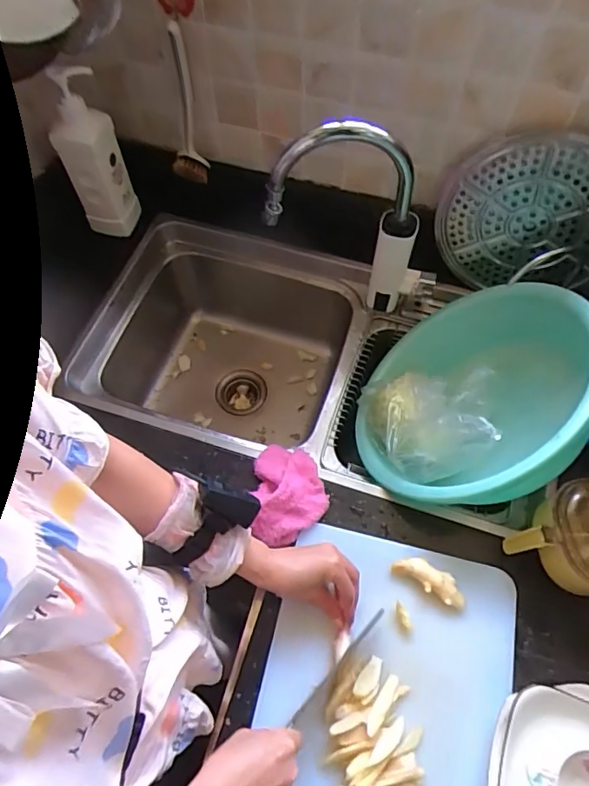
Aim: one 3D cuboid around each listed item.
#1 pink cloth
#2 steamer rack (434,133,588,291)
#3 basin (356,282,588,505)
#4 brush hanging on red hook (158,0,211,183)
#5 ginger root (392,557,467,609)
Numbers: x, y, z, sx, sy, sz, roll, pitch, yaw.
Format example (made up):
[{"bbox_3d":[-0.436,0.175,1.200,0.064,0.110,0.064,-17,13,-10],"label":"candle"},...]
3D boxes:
[{"bbox_3d":[-0.010,0.134,0.711,0.105,0.053,0.145,-8,62,-4],"label":"pink cloth"},{"bbox_3d":[0.358,-0.255,0.773,0.271,0.239,0.044,20,64,11],"label":"steamer rack"},{"bbox_3d":[0.260,-0.002,0.761,0.386,0.136,0.363,-32,35,26],"label":"basin"},{"bbox_3d":[-0.174,-0.465,0.780,0.063,0.290,0.053,19,64,10],"label":"brush hanging on red hook"},{"bbox_3d":[0.177,0.243,0.658,0.095,0.026,0.035,28,66,14],"label":"ginger root"}]

